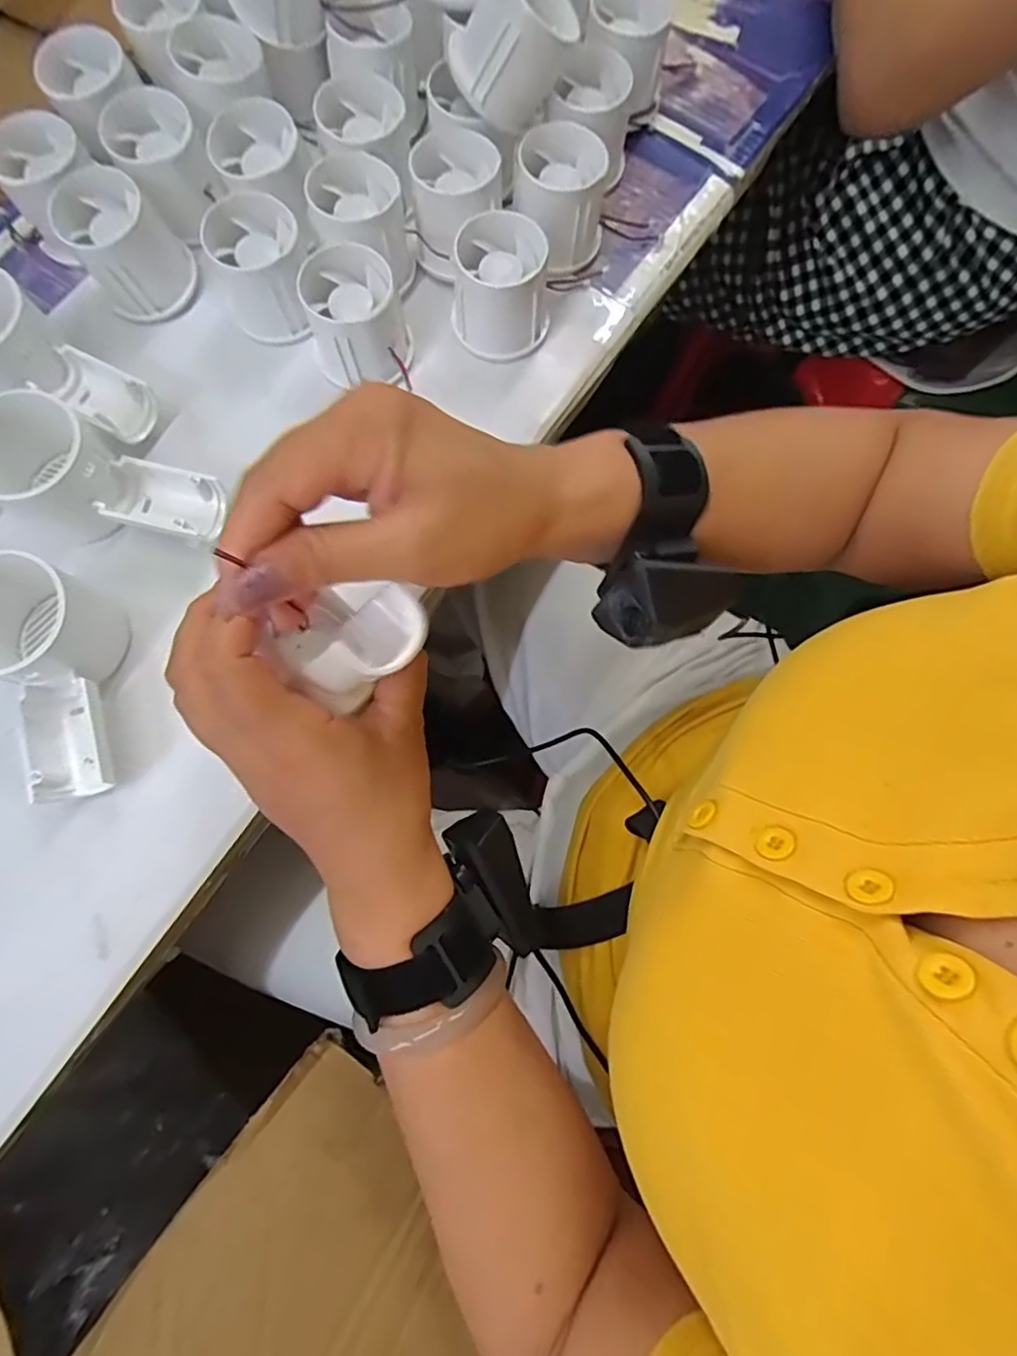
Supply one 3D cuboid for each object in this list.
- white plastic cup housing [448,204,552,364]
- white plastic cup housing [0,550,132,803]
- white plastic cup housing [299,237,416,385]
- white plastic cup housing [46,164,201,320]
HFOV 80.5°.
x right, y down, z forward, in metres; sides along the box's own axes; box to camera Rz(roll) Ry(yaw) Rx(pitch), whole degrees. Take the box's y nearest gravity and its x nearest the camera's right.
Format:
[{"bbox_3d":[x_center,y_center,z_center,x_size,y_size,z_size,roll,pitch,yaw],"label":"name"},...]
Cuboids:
[{"bbox_3d":[-0.005,-0.226,0.347,0.054,0.047,0.054,-1,78,-1],"label":"white plastic cup housing"},{"bbox_3d":[-0.230,-0.001,0.294,0.058,0.049,0.119,-9,78,-3],"label":"white plastic cup housing"},{"bbox_3d":[-0.087,-0.203,0.343,0.054,0.046,0.061,-15,78,-4],"label":"white plastic cup housing"},{"bbox_3d":[-0.220,-0.250,0.352,0.056,0.054,0.056,0,78,-1],"label":"white plastic cup housing"}]

